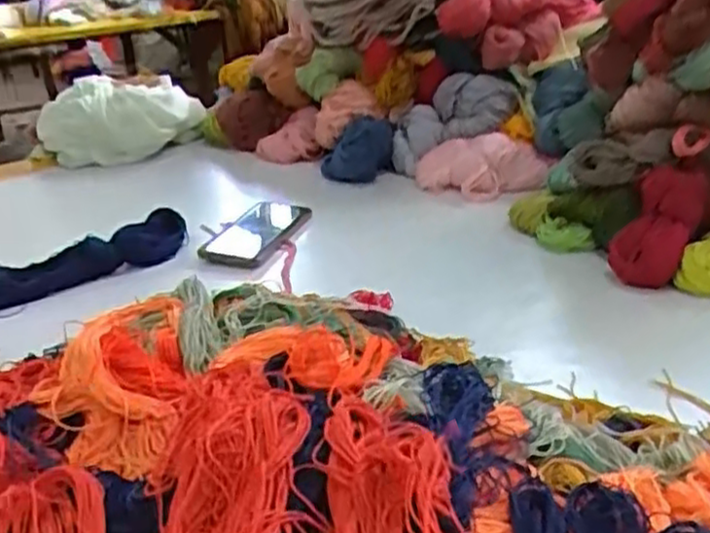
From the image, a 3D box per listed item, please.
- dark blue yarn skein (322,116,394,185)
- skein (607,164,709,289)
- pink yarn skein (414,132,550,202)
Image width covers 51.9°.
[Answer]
[{"bbox_3d":[0.009,-0.160,1.010,0.102,0.077,0.058,-9,26,-12],"label":"dark blue yarn skein"},{"bbox_3d":[0.299,-0.040,0.717,0.071,0.034,0.128,19,70,39],"label":"skein"},{"bbox_3d":[0.164,-0.129,0.955,0.175,0.064,0.081,8,28,20],"label":"pink yarn skein"}]

